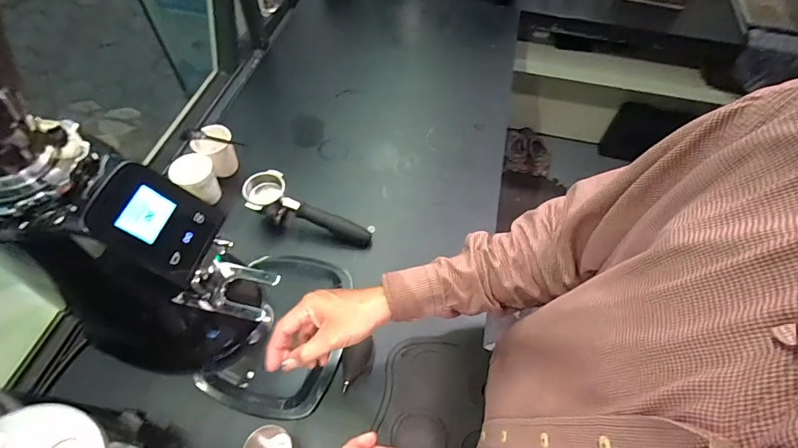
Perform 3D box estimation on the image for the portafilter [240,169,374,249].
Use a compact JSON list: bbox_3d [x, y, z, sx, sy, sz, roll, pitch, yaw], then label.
[{"bbox_3d":[-0.156,-0.012,0.721,0.228,0.067,0.079,24,57,-7],"label":"portafilter"}]

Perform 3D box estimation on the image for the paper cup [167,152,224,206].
[{"bbox_3d":[-0.352,-0.072,0.728,0.067,0.077,0.066,2,56,-3],"label":"paper cup"}]

